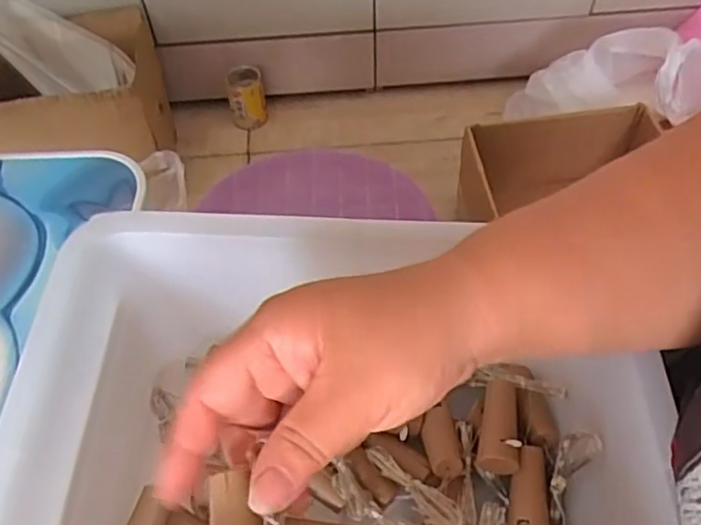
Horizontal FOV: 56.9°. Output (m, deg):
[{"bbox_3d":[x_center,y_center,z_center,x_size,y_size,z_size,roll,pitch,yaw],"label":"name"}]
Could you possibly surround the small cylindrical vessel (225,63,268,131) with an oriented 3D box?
[{"bbox_3d":[-0.191,-0.303,1.188,0.067,0.108,0.062,-1,53,2],"label":"small cylindrical vessel"}]

